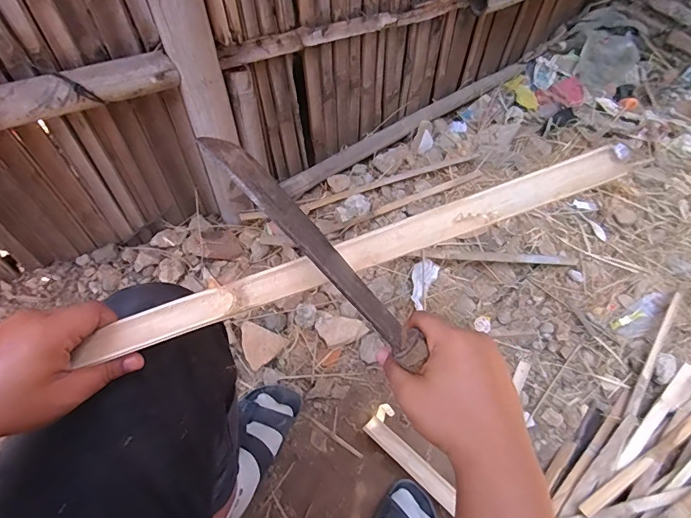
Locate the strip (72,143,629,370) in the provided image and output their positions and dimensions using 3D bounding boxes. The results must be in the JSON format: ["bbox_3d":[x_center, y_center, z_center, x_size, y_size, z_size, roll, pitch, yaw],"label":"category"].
[{"bbox_3d":[0.003,-0.002,0.353,0.455,0.009,0.029,-20,61,1],"label":"strip"}]

